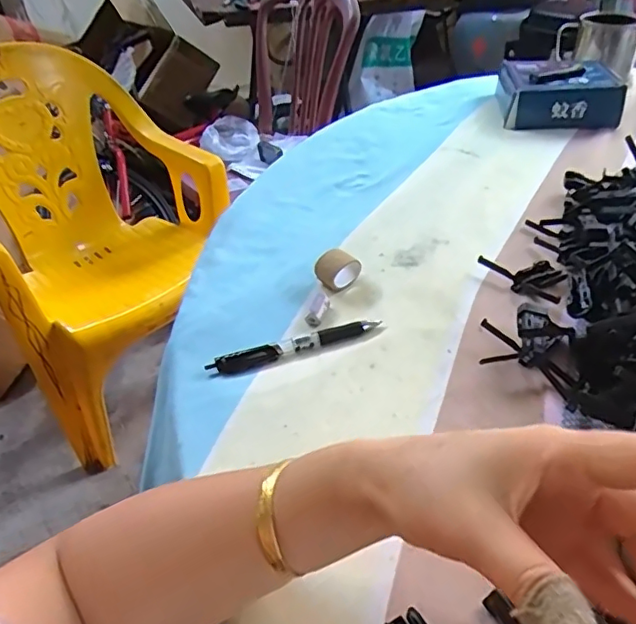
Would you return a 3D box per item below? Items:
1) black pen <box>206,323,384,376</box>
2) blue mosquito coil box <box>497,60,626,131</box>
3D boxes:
[{"bbox_3d":[-0.018,0.026,0.457,0.140,0.007,0.019,-13,41,-11],"label":"black pen"},{"bbox_3d":[0.330,-0.308,0.789,0.148,0.053,0.148,2,41,7],"label":"blue mosquito coil box"}]

